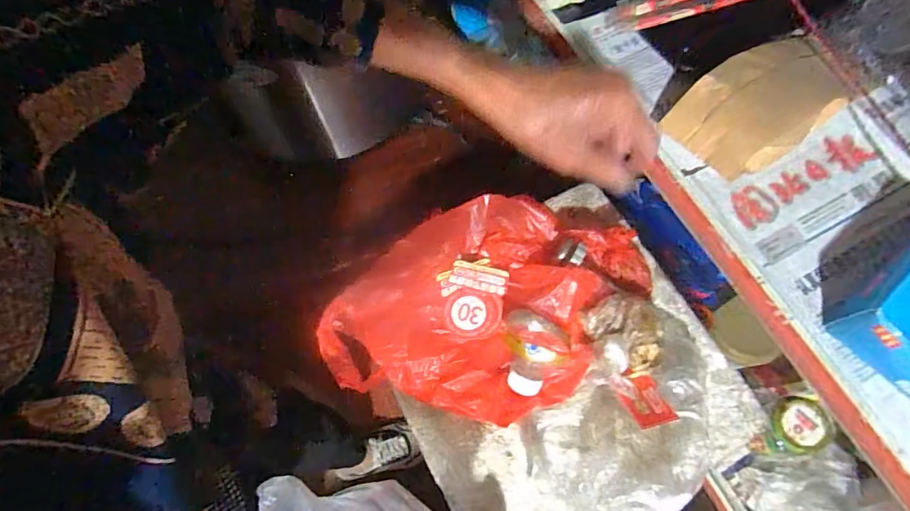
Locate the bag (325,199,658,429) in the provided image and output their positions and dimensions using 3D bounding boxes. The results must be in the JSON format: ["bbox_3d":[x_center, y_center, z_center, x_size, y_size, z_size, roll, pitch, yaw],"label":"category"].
[{"bbox_3d":[0.029,0.044,0.476,0.223,0.051,0.261,32,72,15],"label":"bag"}]

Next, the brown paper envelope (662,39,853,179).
[{"bbox_3d":[0.270,-0.131,0.450,0.155,0.055,0.094,-33,70,-11],"label":"brown paper envelope"}]

